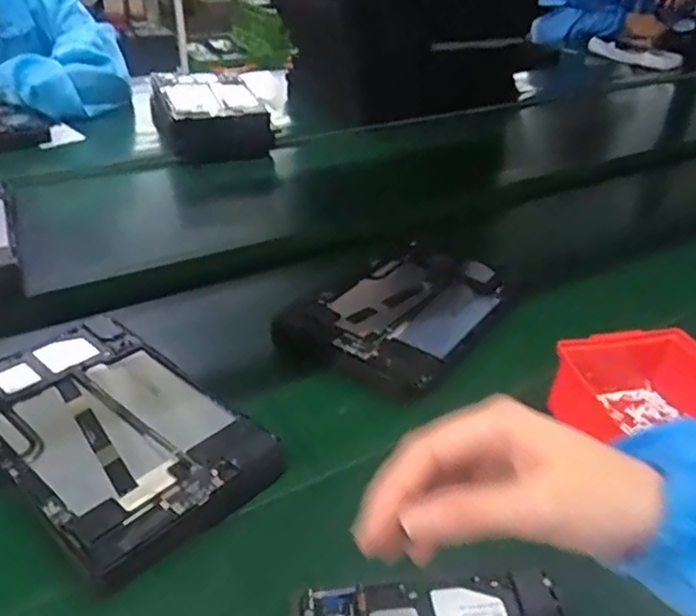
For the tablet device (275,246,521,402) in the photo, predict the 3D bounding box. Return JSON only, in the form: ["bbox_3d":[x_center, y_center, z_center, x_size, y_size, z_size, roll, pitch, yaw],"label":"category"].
[{"bbox_3d":[0.060,0.000,0.651,0.161,0.026,0.227,25,40,29],"label":"tablet device"}]

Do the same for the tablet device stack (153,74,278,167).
[{"bbox_3d":[-0.228,-0.314,1.062,0.151,0.077,0.228,-12,37,-22],"label":"tablet device stack"}]

